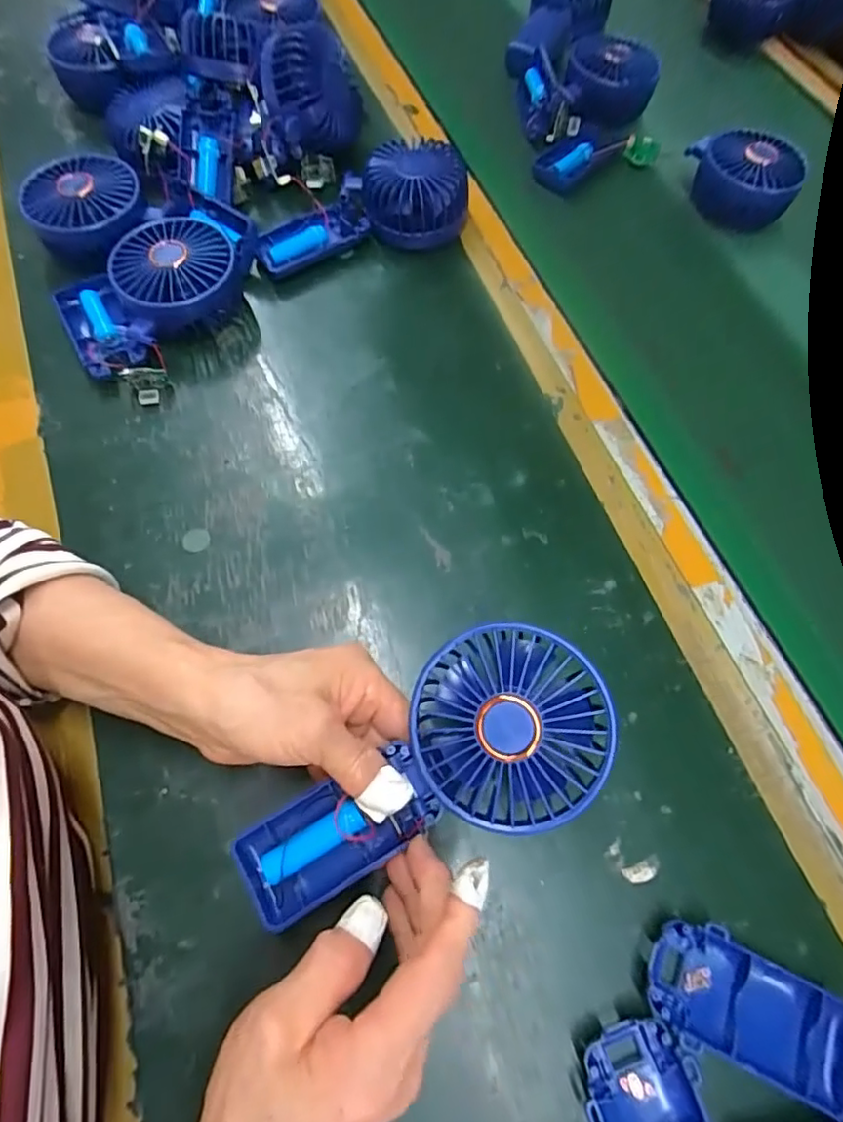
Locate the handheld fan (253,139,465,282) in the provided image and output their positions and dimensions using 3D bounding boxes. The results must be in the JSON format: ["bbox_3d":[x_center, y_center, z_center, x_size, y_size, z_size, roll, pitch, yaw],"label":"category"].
[{"bbox_3d":[-0.047,-0.282,0.446,0.176,0.045,0.076,-15,68,-8],"label":"handheld fan"}]

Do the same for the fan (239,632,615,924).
[{"bbox_3d":[0.000,0.100,0.253,0.178,0.035,0.081,-34,70,6],"label":"fan"}]

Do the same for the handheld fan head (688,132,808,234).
[{"bbox_3d":[0.283,-0.336,0.496,0.091,0.047,0.073,14,67,4],"label":"handheld fan head"}]

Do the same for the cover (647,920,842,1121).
[{"bbox_3d":[0.154,0.210,0.263,0.097,0.016,0.048,21,68,7],"label":"cover"}]

